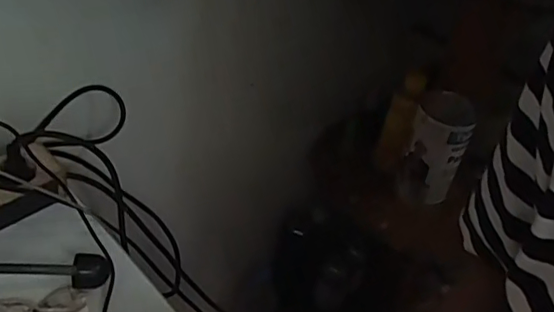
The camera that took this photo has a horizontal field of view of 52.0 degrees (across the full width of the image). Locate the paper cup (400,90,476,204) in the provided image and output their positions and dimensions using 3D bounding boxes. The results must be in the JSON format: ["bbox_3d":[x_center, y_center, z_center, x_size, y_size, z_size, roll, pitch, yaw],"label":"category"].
[{"bbox_3d":[0.245,-0.011,0.878,0.081,0.160,0.084,5,38,-4],"label":"paper cup"}]

